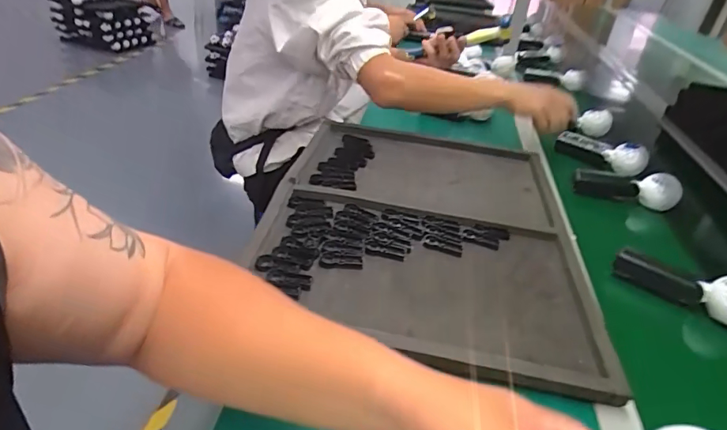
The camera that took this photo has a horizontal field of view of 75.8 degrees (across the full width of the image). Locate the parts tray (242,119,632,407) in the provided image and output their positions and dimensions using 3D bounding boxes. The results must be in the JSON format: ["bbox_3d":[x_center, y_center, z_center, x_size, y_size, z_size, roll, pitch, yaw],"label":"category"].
[{"bbox_3d":[0.089,0.000,0.697,0.416,0.036,0.560,9,35,4],"label":"parts tray"}]

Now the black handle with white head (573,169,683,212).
[{"bbox_3d":[0.473,-0.052,0.843,0.176,0.062,0.049,15,36,12],"label":"black handle with white head"}]

